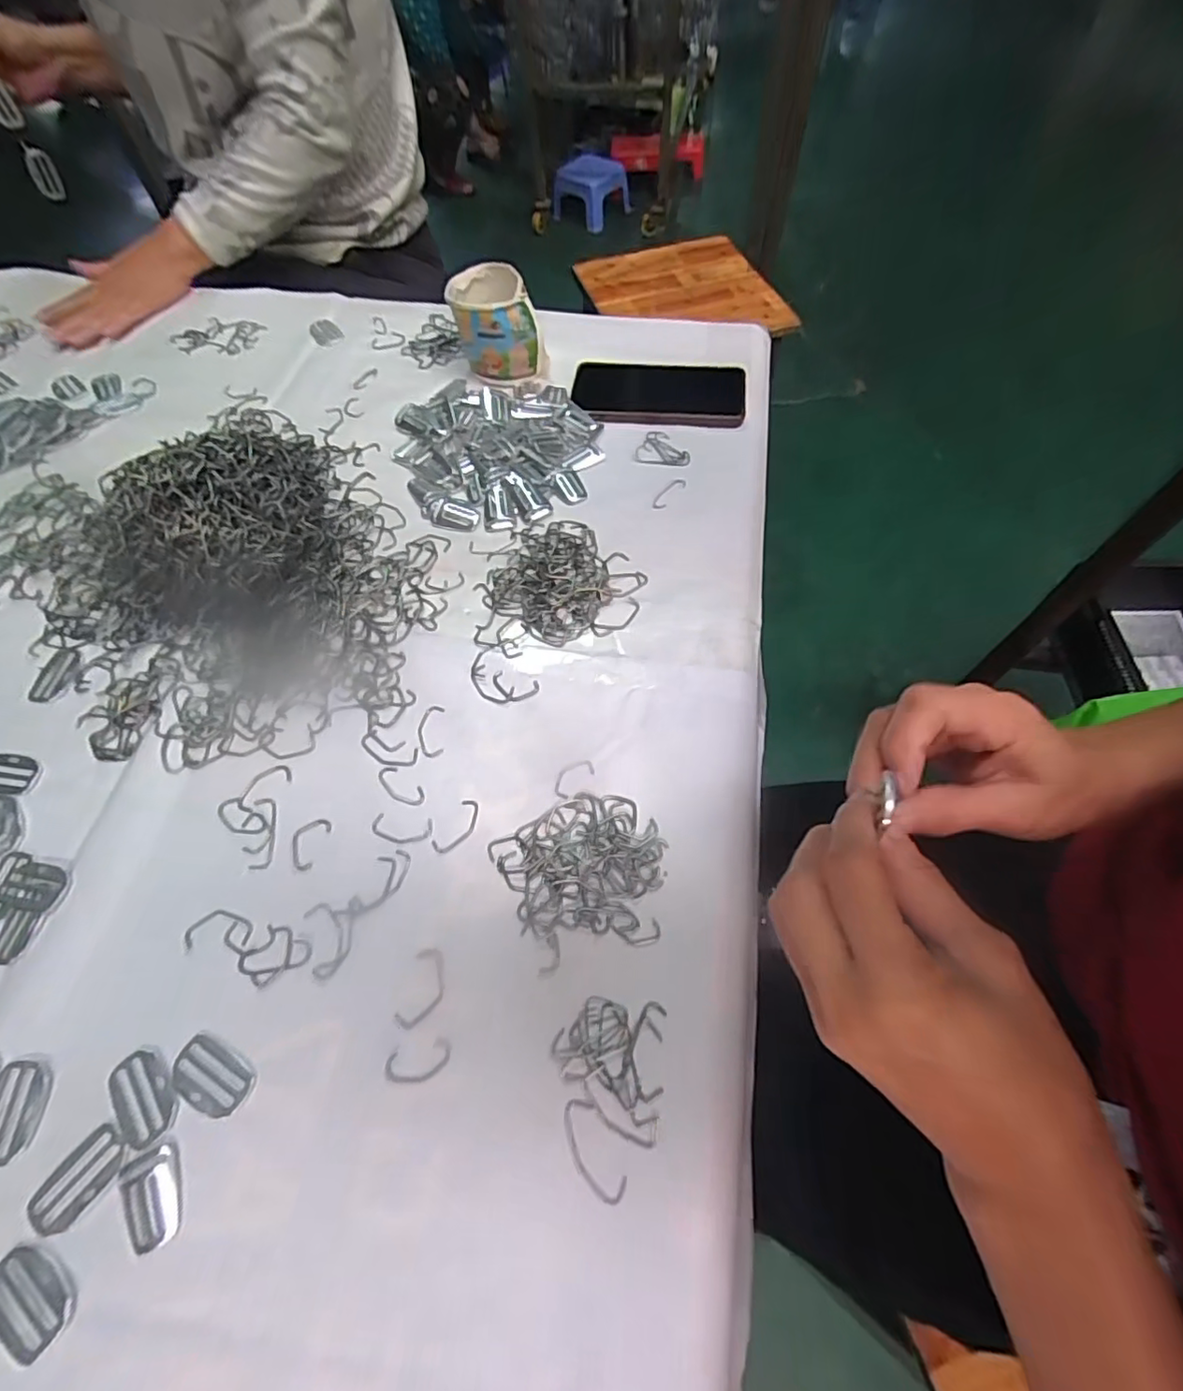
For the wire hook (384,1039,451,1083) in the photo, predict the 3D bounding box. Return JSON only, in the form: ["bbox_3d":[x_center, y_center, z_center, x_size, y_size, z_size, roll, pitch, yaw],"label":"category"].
[{"bbox_3d":[-0.094,0.199,0.318,0.035,0.004,0.016,-17,62,-7],"label":"wire hook"}]

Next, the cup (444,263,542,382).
[{"bbox_3d":[-0.096,-0.370,0.586,0.078,0.070,0.091,-18,62,-8],"label":"cup"}]

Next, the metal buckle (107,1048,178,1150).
[{"bbox_3d":[-0.239,0.213,0.311,0.028,0.004,0.046,-40,67,-18],"label":"metal buckle"}]

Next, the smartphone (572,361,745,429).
[{"bbox_3d":[0.065,-0.299,0.577,0.166,0.011,0.087,3,61,4],"label":"smartphone"}]

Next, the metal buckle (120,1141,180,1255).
[{"bbox_3d":[-0.219,0.249,0.291,0.025,0.004,0.041,-27,64,-12],"label":"metal buckle"}]

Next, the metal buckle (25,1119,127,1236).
[{"bbox_3d":[-0.260,0.244,0.296,0.027,0.004,0.045,31,67,18],"label":"metal buckle"}]

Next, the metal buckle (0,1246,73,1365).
[{"bbox_3d":[-0.263,0.281,0.272,0.044,0.004,0.028,28,66,16],"label":"metal buckle"}]

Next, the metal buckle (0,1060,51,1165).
[{"bbox_3d":[-0.305,0.219,0.309,0.032,0.004,0.046,1,61,3],"label":"metal buckle"}]

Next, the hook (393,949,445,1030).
[{"bbox_3d":[-0.096,0.168,0.336,0.022,0.004,0.041,10,62,8],"label":"hook"}]

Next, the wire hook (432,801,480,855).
[{"bbox_3d":[-0.086,0.085,0.378,0.017,0.004,0.038,28,66,16],"label":"wire hook"}]

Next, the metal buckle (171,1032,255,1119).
[{"bbox_3d":[-0.205,0.205,0.316,0.047,0.004,0.028,22,64,14],"label":"metal buckle"}]

